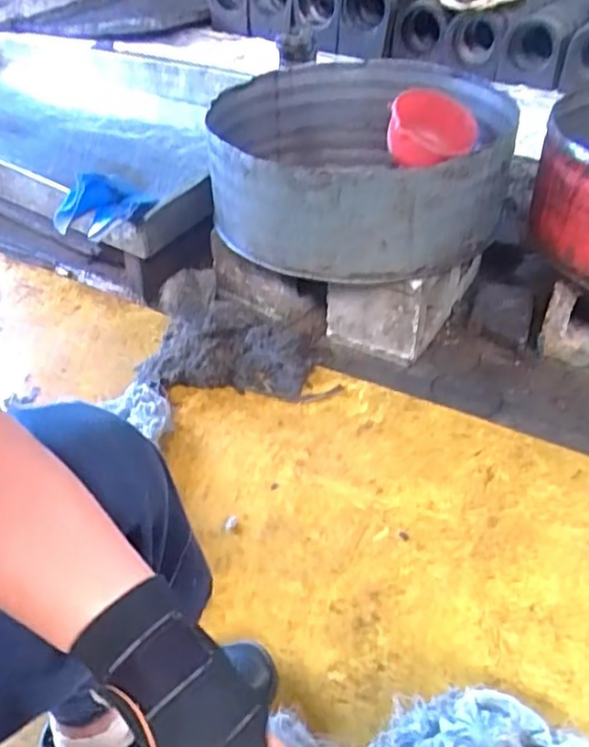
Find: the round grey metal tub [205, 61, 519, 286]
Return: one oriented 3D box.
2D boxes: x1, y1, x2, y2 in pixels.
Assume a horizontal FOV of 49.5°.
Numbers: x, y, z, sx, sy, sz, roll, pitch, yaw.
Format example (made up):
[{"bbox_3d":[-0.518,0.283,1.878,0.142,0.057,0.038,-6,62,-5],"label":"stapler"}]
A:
[{"bbox_3d":[0.116,-0.400,1.183,0.523,0.188,0.571,-1,41,0],"label":"round grey metal tub"}]

